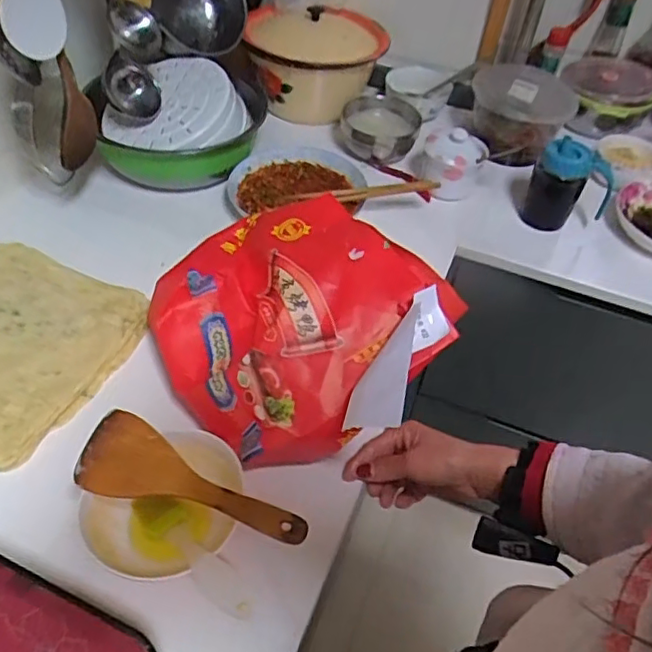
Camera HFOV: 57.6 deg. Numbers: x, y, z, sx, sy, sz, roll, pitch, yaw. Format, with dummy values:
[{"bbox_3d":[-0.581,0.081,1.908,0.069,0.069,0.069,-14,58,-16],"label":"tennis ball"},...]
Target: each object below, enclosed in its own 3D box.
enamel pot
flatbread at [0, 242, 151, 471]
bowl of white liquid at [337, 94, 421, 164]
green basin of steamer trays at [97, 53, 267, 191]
[{"bbox_3d":[-0.023,-0.457,1.037,0.230,0.165,0.215,3,49,-4],"label":"enamel pot"},{"bbox_3d":[-0.363,0.013,0.662,0.256,0.015,0.251,22,50,12],"label":"flatbread"},{"bbox_3d":[0.086,-0.327,0.988,0.129,0.065,0.132,3,49,-4],"label":"bowl of white liquid"},{"bbox_3d":[-0.210,-0.304,0.891,0.224,0.117,0.203,0,49,-6],"label":"green basin of steamer trays"}]

